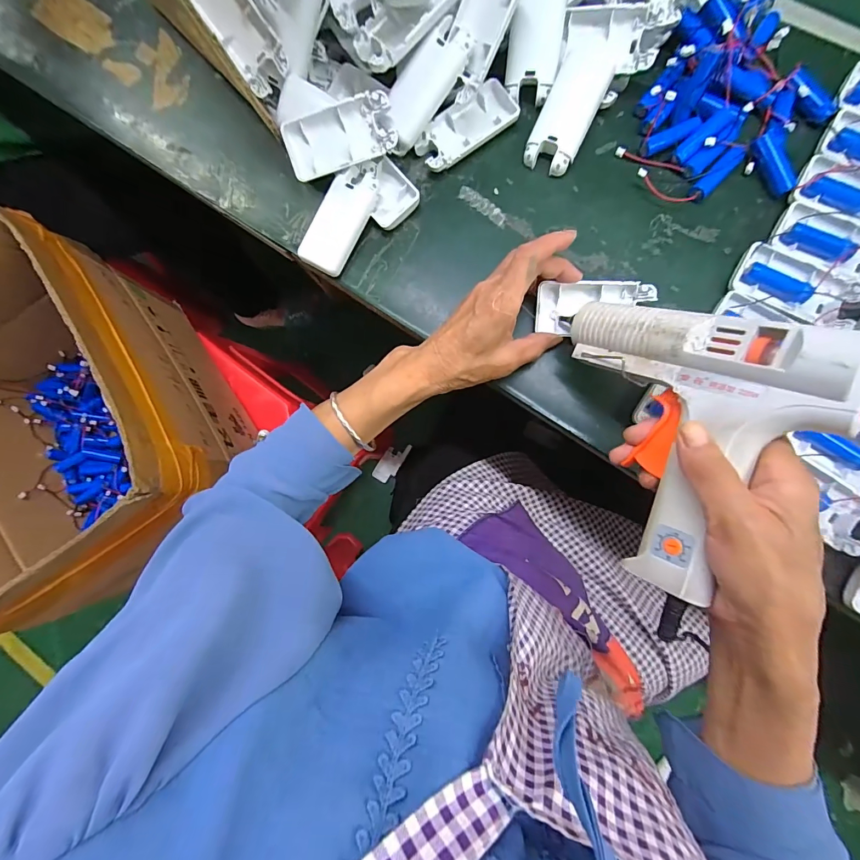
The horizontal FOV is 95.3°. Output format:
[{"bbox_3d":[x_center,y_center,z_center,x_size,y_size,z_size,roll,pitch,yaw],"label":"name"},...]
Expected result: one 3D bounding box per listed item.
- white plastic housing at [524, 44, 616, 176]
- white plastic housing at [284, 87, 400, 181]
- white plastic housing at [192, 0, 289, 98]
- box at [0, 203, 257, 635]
[{"bbox_3d":[0.122,-0.278,0.340,0.043,0.020,0.104,25,87,6],"label":"white plastic housing"},{"bbox_3d":[-0.076,-0.248,0.334,0.092,0.012,0.042,-19,111,1],"label":"white plastic housing"},{"bbox_3d":[-0.152,-0.318,0.301,0.039,0.015,0.089,-36,128,5],"label":"white plastic housing"},{"bbox_3d":[-0.445,-0.011,0.475,0.312,0.254,0.364,-33,83,1],"label":"box"}]

